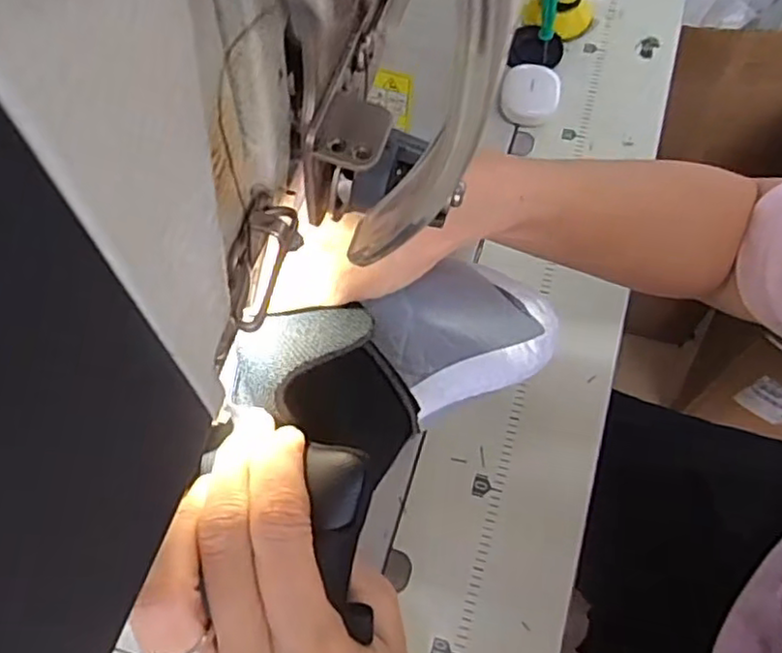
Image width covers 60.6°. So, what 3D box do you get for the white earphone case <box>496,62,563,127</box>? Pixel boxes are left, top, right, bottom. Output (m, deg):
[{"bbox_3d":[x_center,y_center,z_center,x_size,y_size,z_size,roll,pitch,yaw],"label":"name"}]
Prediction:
[{"bbox_3d":[0.115,-0.193,0.551,0.047,0.020,0.055,18,67,11],"label":"white earphone case"}]

